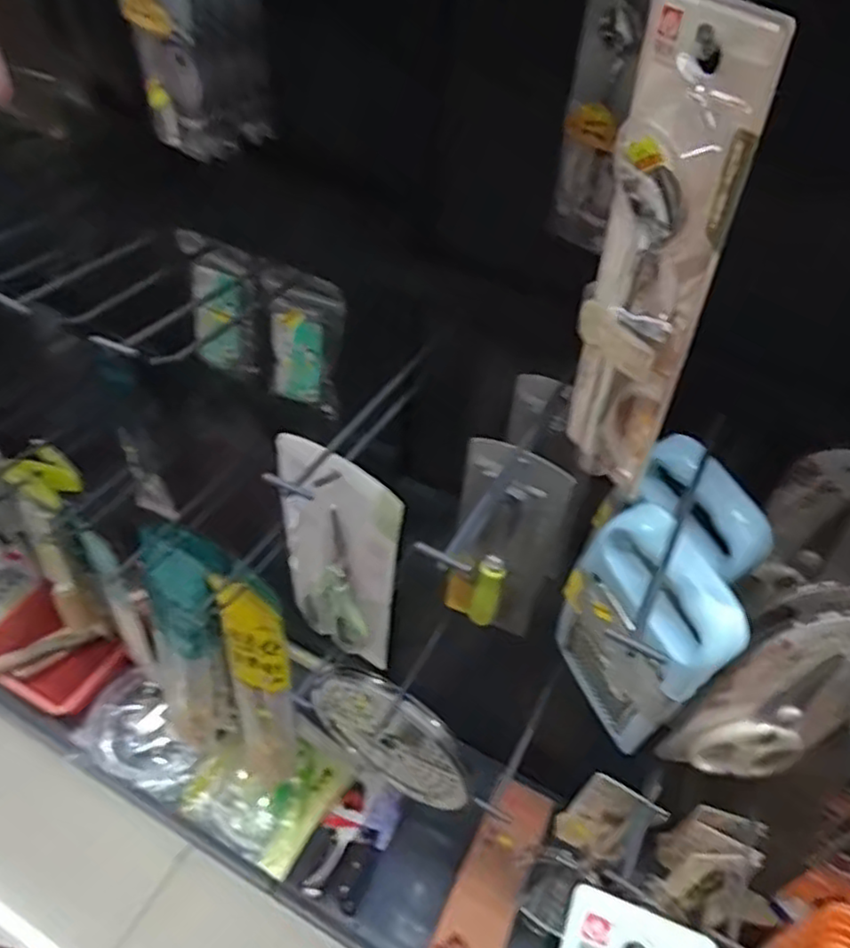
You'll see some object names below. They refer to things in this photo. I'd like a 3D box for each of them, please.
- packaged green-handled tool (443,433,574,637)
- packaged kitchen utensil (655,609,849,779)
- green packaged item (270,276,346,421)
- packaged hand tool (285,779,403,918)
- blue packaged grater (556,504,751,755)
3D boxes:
[{"bbox_3d":[0.073,0.066,0.656,0.091,0.254,0.024,14,47,7],"label":"packaged green-handled tool"},{"bbox_3d":[0.297,0.186,0.571,0.126,0.249,0.033,2,47,-4],"label":"packaged kitchen utensil"},{"bbox_3d":[-0.117,-0.124,0.692,0.073,0.151,0.020,7,47,1],"label":"green packaged item"},{"bbox_3d":[-0.132,0.658,1.280,0.133,0.038,0.231,38,50,-1],"label":"packaged hand tool"},{"bbox_3d":[0.160,0.140,0.580,0.046,0.262,0.143,-20,52,-23],"label":"blue packaged grater"}]

